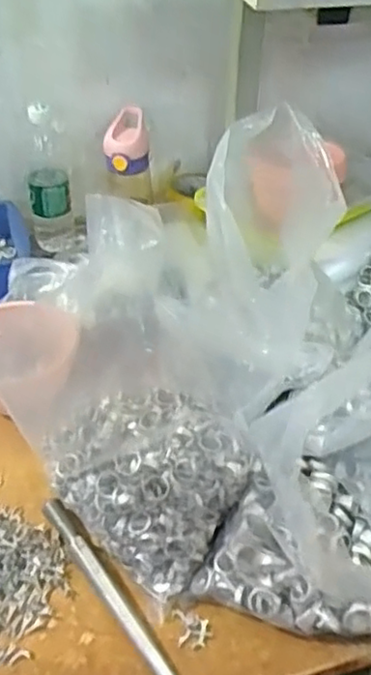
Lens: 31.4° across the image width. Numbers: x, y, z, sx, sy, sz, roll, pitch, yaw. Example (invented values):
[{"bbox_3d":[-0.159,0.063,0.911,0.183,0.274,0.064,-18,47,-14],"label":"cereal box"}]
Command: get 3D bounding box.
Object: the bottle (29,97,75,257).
[{"bbox_3d":[-0.215,-0.243,1.041,0.070,0.246,0.066,-7,41,-7],"label":"bottle"}]

